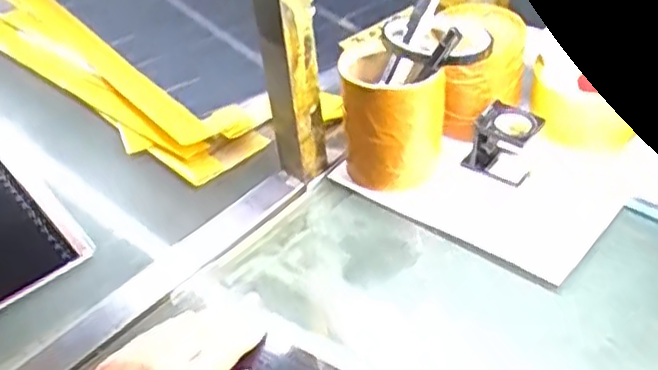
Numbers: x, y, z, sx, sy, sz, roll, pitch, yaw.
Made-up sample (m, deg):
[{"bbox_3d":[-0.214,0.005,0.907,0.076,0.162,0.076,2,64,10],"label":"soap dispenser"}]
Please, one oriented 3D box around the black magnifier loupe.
[{"bbox_3d":[0.140,-0.033,0.561,0.049,0.055,0.043,31,53,35],"label":"black magnifier loupe"}]

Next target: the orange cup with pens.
[{"bbox_3d":[0.052,-0.060,0.549,0.079,0.129,0.071,-1,41,6],"label":"orange cup with pens"}]

